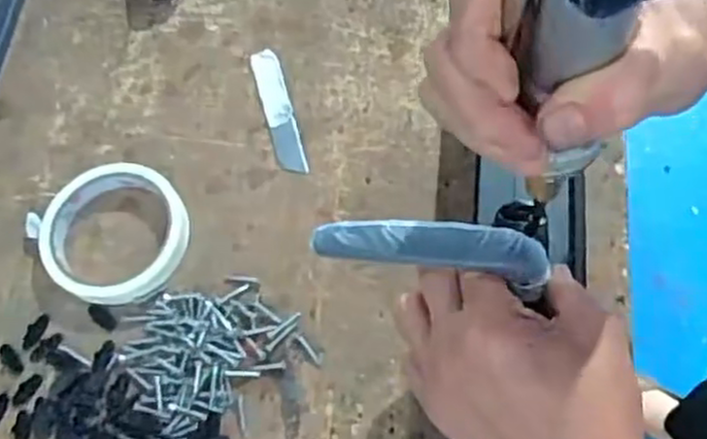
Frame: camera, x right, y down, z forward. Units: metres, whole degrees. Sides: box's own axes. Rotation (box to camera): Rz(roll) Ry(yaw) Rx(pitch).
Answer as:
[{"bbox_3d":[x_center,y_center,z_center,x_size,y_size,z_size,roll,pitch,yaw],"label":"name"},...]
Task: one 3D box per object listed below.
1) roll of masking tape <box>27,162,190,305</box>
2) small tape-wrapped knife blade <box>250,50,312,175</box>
[{"bbox_3d":[-0.158,0.009,0.494,0.096,0.022,0.094,-1,67,2],"label":"roll of masking tape"},{"bbox_3d":[-0.054,-0.079,0.535,0.021,0.004,0.102,-15,67,-4],"label":"small tape-wrapped knife blade"}]

